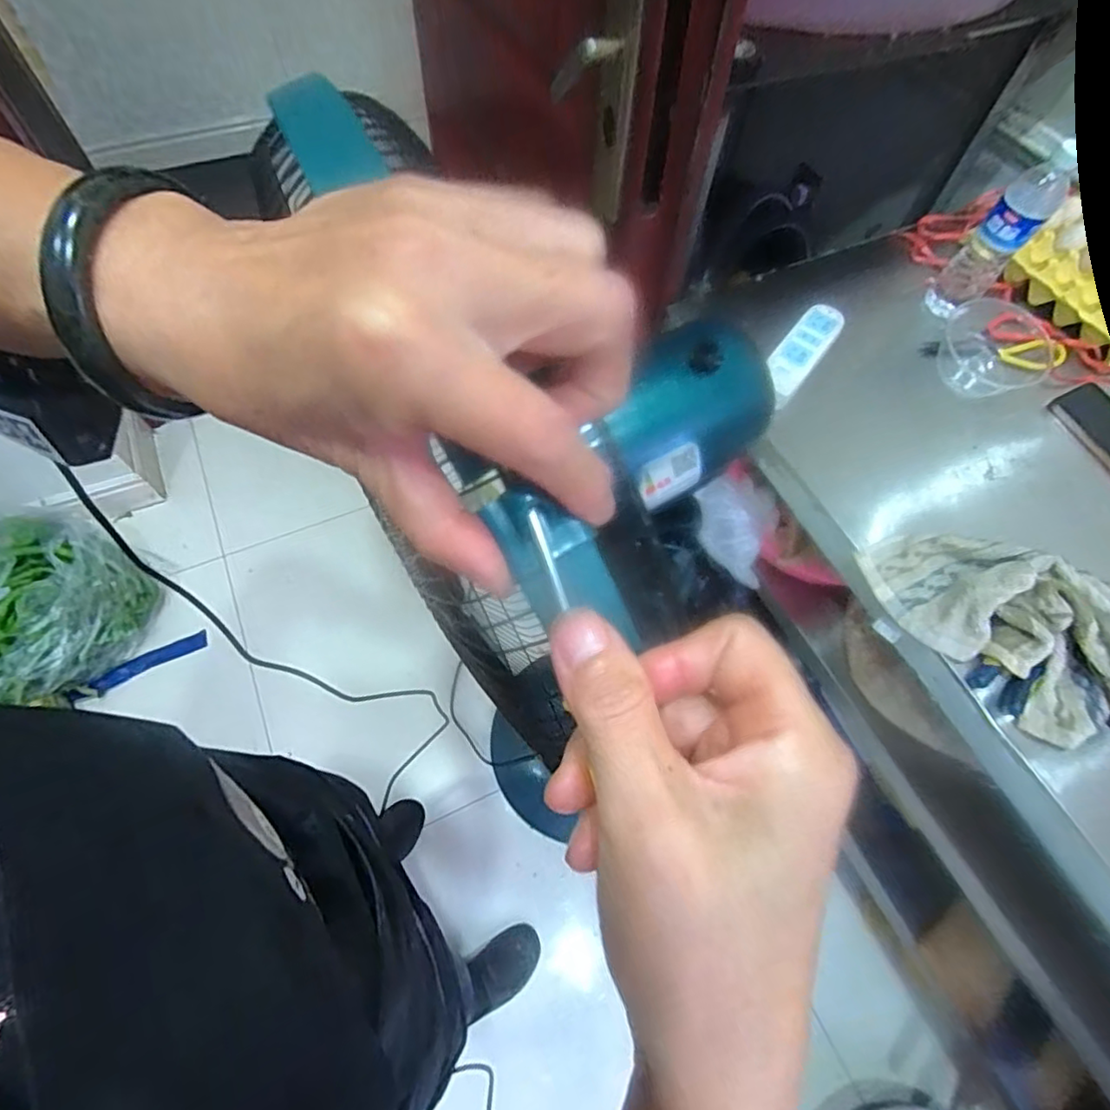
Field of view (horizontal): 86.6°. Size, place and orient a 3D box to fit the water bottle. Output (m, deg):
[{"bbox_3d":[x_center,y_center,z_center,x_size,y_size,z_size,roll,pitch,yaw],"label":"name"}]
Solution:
[{"bbox_3d":[0.564,-0.396,0.766,0.062,0.207,0.051,36,67,15],"label":"water bottle"}]

